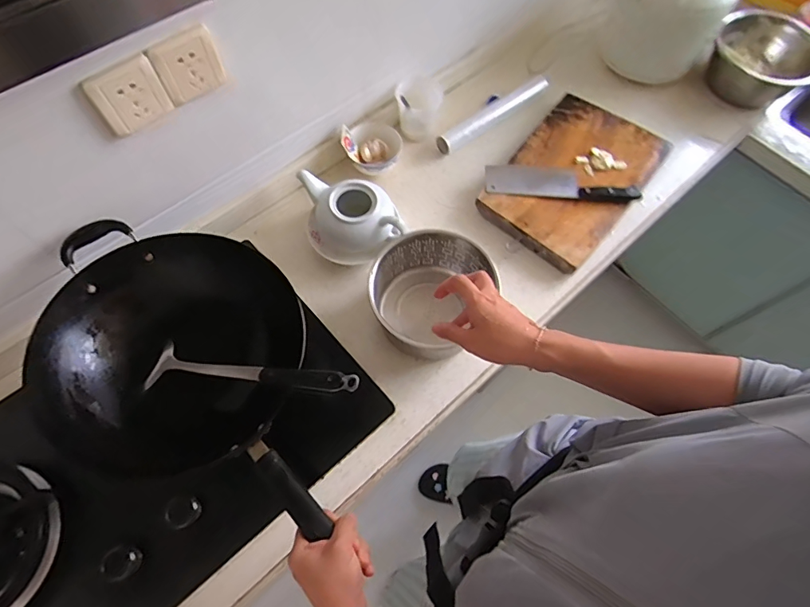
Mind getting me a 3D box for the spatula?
[{"bbox_3d":[-0.201,0.085,0.592,0.286,0.059,0.053,5,65,0],"label":"spatula"}]

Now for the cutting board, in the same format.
[{"bbox_3d":[0.346,-0.263,0.918,0.253,0.036,0.392,35,69,13],"label":"cutting board"}]

